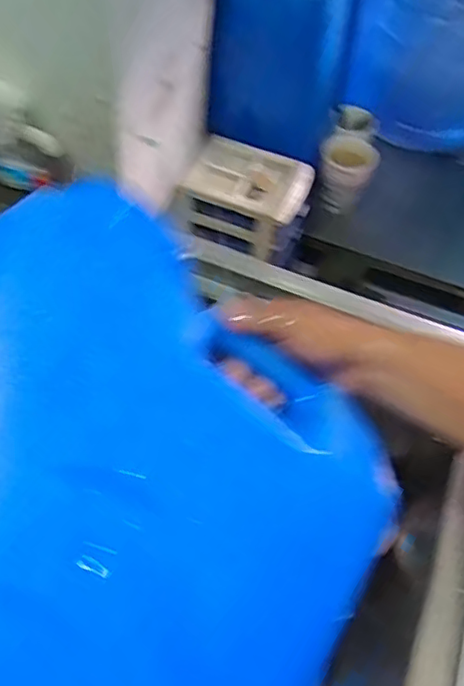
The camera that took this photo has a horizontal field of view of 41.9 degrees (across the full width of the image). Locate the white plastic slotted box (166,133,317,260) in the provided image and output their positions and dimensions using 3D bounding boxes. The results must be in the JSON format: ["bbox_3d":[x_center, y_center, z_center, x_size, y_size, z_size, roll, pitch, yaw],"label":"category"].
[{"bbox_3d":[0.021,-0.219,0.913,0.169,0.086,0.150,22,55,10],"label":"white plastic slotted box"}]

